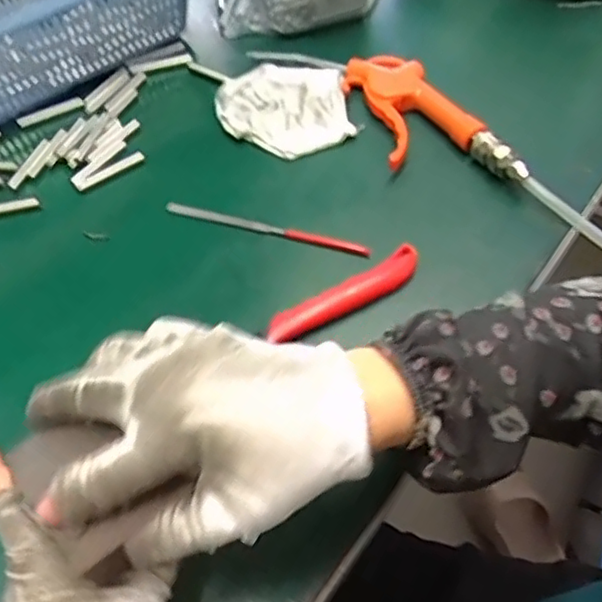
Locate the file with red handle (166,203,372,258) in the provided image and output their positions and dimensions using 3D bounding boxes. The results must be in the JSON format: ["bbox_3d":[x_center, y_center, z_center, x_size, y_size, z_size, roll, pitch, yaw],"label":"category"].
[{"bbox_3d":[-0.027,-0.053,0.462,0.158,0.006,0.009,14,56,15],"label":"file with red handle"}]

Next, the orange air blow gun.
[{"bbox_3d":[0.090,-0.142,0.509,0.075,0.027,0.183,-23,55,-12],"label":"orange air blow gun"}]

